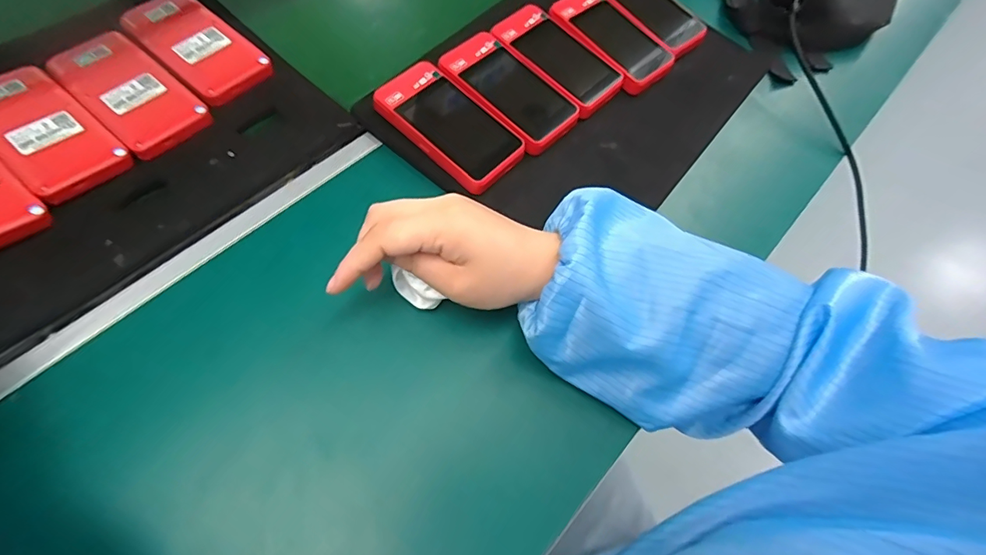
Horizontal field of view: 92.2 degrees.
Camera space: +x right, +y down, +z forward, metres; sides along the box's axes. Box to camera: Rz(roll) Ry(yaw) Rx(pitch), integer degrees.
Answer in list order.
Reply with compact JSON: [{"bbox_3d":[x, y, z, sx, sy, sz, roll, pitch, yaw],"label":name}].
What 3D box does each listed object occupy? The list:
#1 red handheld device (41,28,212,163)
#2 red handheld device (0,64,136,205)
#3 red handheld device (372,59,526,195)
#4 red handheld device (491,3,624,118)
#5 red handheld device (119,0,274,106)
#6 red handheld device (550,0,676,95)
[{"bbox_3d":[-0.280,-0.143,0.365,0.121,0.015,0.060,38,69,13],"label":"red handheld device"},{"bbox_3d":[-0.321,-0.105,0.337,0.122,0.016,0.059,38,69,13],"label":"red handheld device"},{"bbox_3d":[-0.034,-0.124,0.379,0.113,0.020,0.063,40,70,14],"label":"red handheld device"},{"bbox_3d":[0.058,-0.199,0.428,0.118,0.021,0.064,42,70,15],"label":"red handheld device"},{"bbox_3d":[-0.246,-0.193,0.392,0.120,0.015,0.063,39,70,13],"label":"red handheld device"},{"bbox_3d":[0.112,-0.228,0.451,0.065,0.022,0.118,-39,74,-18],"label":"red handheld device"}]

